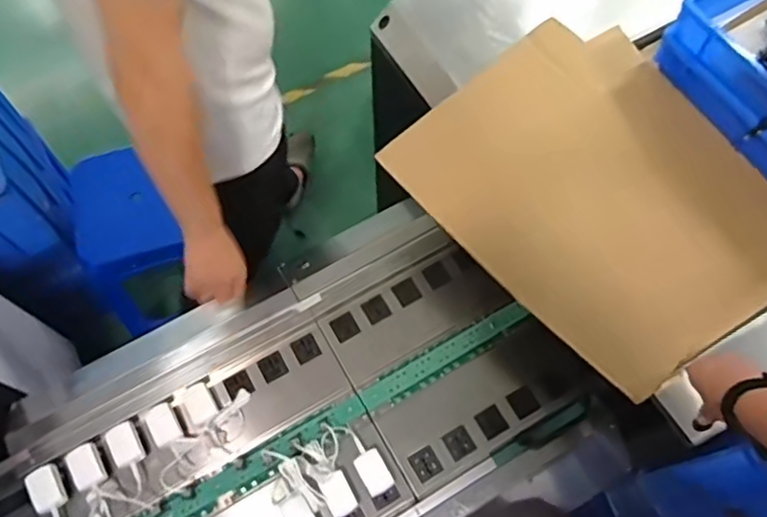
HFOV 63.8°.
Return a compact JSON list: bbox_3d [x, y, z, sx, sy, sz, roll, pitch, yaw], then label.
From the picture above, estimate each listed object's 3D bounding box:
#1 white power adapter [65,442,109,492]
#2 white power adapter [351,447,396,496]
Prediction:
[{"bbox_3d":[-0.436,0.307,0.903,0.045,0.021,0.067,-35,70,-14],"label":"white power adapter"},{"bbox_3d":[-0.014,0.312,0.897,0.042,0.022,0.061,-29,68,-12],"label":"white power adapter"}]

